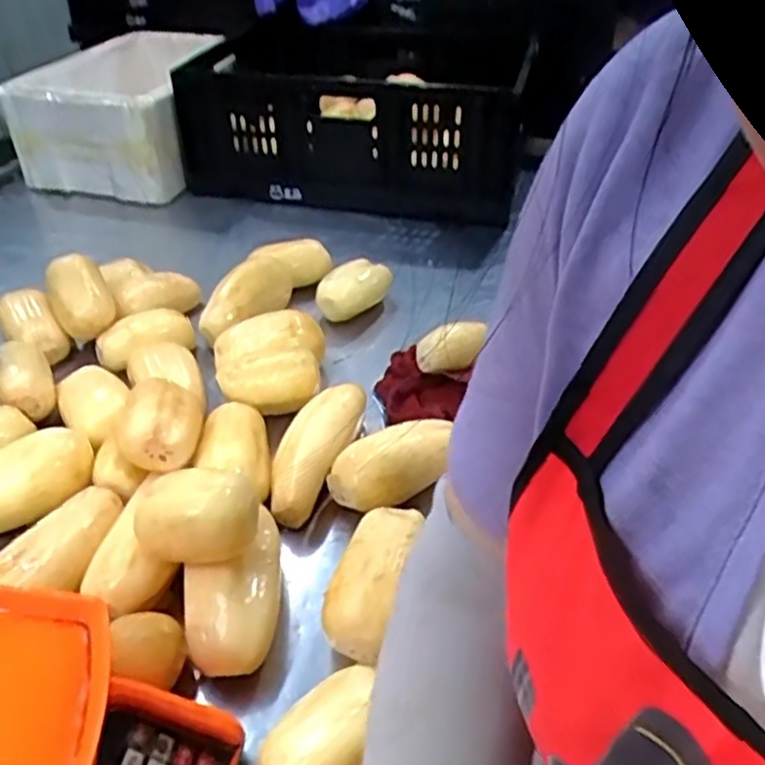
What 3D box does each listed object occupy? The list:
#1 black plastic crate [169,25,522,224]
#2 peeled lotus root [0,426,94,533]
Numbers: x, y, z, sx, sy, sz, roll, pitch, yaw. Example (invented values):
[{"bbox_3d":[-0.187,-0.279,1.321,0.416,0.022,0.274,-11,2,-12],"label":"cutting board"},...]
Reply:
[{"bbox_3d":[-0.055,-0.508,1.343,0.610,0.203,0.397,7,39,9],"label":"black plastic crate"},{"bbox_3d":[-0.343,0.086,0.674,0.127,0.055,0.070,-28,46,-31],"label":"peeled lotus root"}]

